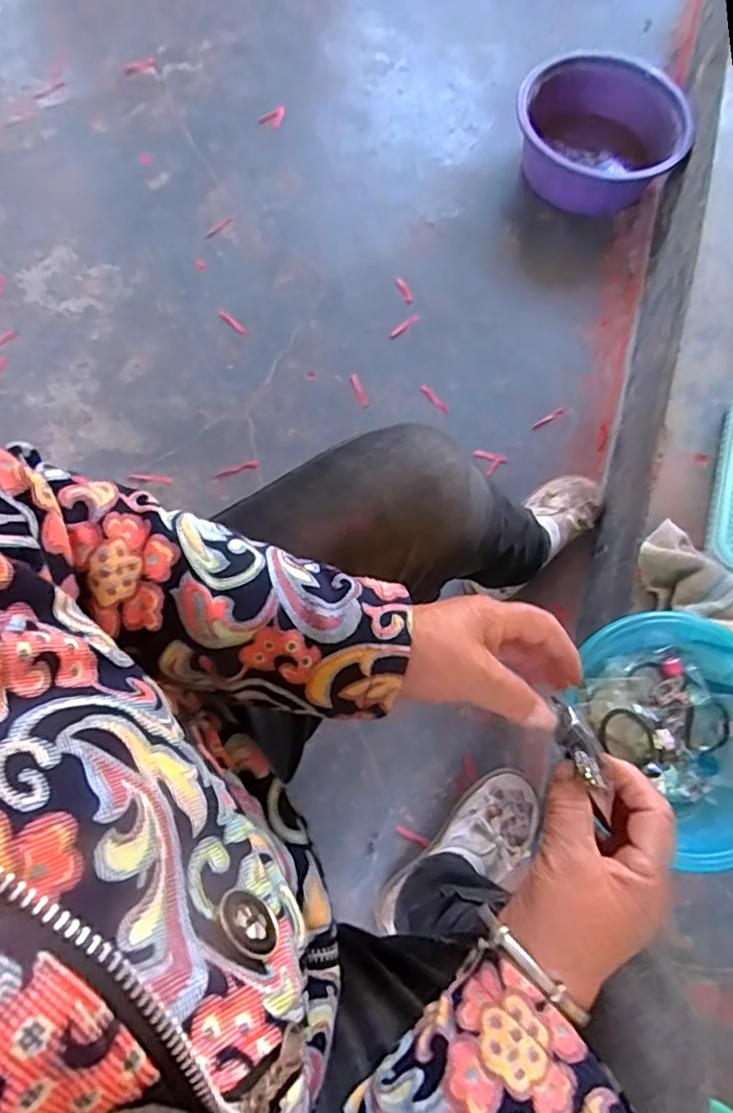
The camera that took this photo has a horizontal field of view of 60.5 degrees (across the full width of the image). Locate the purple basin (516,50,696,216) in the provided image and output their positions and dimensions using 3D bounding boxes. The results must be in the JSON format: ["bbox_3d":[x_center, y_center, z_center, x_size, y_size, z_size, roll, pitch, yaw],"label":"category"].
[{"bbox_3d":[0.404,-0.742,1.073,0.271,0.104,0.289,1,73,-2],"label":"purple basin"}]

